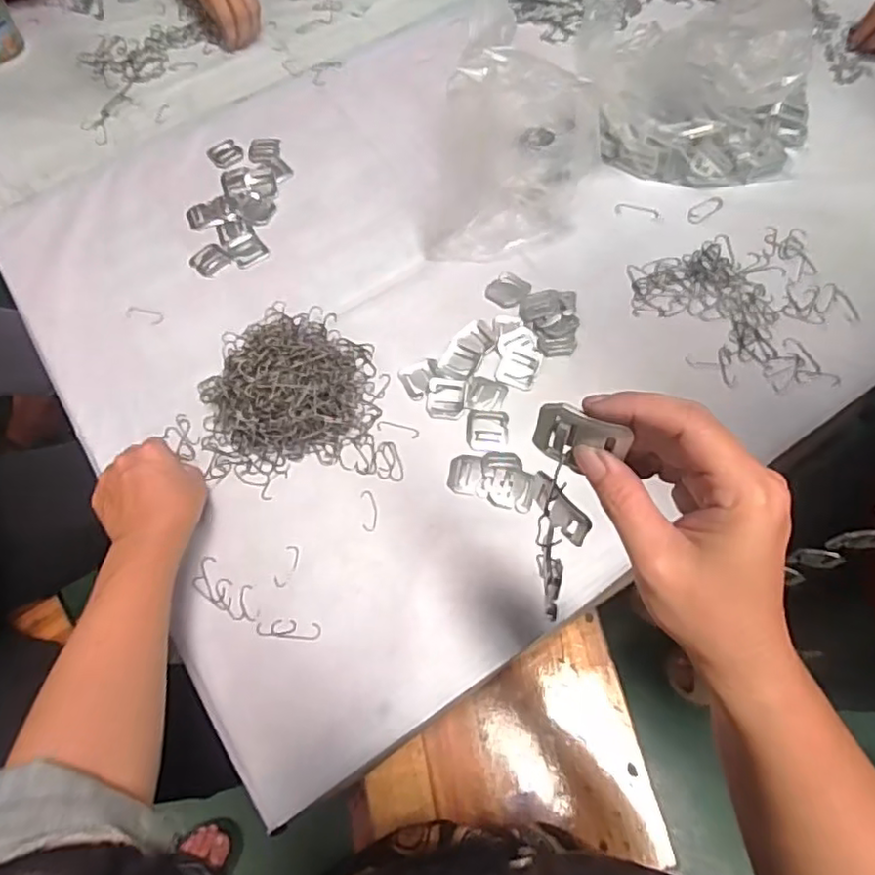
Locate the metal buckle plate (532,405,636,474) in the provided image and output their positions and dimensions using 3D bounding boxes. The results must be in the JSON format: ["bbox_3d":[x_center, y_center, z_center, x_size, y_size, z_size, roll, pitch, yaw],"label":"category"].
[{"bbox_3d":[0.062,0.001,0.280,0.039,0.031,0.010,26,67,16],"label":"metal buckle plate"}]

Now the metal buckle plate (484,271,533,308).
[{"bbox_3d":[0.074,-0.156,0.668,0.040,0.004,0.042,36,70,20],"label":"metal buckle plate"}]

